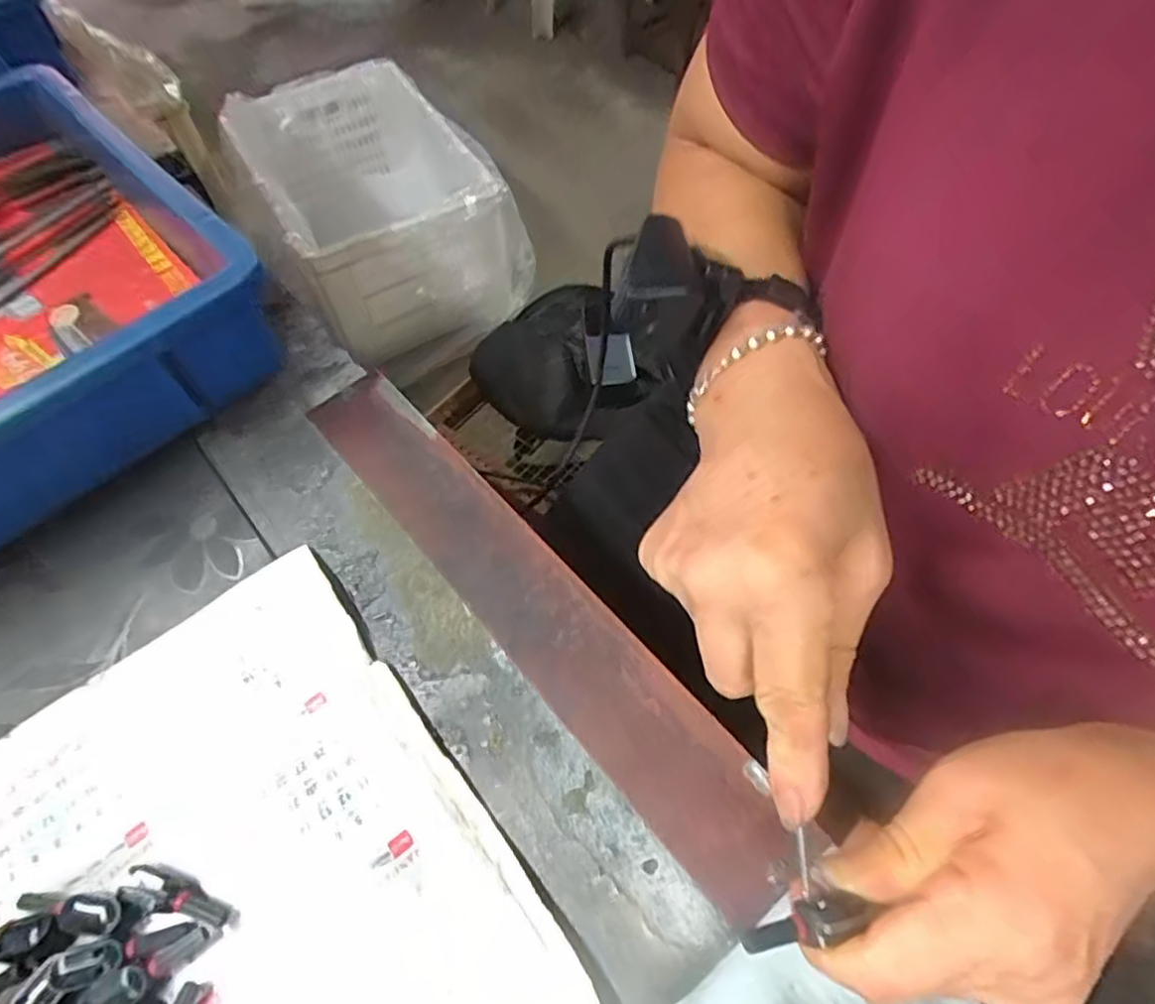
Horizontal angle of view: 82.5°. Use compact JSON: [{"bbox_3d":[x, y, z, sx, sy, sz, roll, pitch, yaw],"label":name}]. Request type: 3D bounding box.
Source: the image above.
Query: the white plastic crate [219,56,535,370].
[{"bbox_3d":[-0.363,-0.565,1.260,0.393,0.257,0.541,-27,62,-14],"label":"white plastic crate"}]

